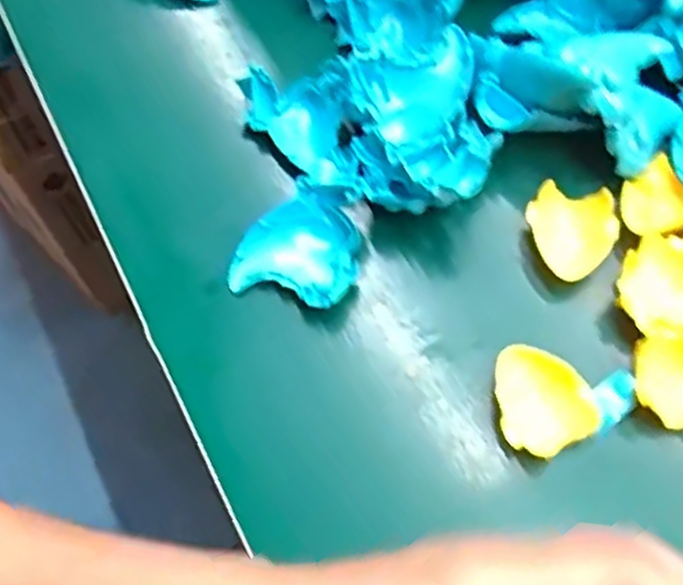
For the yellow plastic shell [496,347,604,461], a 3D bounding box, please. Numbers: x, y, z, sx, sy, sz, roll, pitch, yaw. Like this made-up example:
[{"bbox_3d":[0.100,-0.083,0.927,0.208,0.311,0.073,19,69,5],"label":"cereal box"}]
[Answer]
[{"bbox_3d":[0.082,0.046,0.319,0.038,0.018,0.045,-26,65,-10],"label":"yellow plastic shell"}]

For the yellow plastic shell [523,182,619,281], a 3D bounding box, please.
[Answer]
[{"bbox_3d":[0.109,-0.030,0.349,0.039,0.011,0.044,-15,64,-5],"label":"yellow plastic shell"}]

